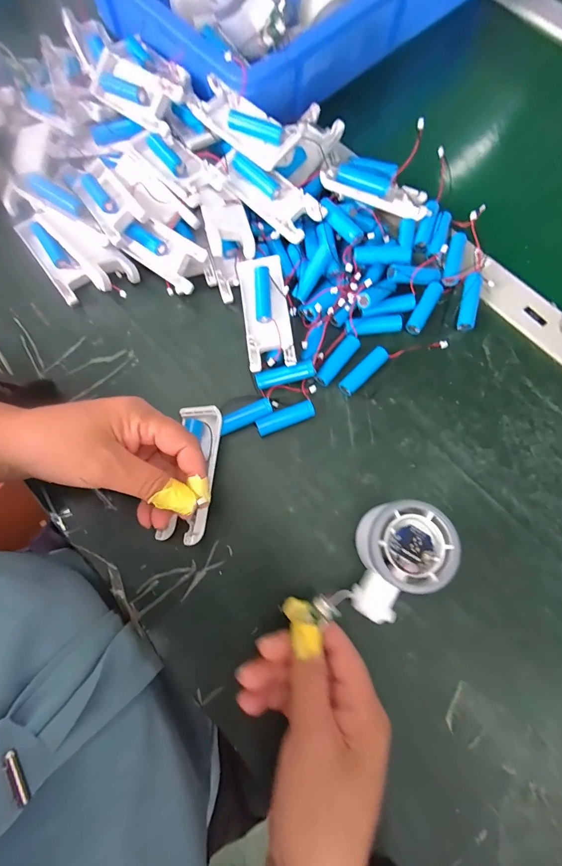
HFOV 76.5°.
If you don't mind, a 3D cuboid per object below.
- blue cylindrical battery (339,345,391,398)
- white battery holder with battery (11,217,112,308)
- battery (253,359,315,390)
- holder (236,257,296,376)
[{"bbox_3d":[0.073,-0.054,0.314,0.052,0.011,0.015,-42,79,-9],"label":"blue cylindrical battery"},{"bbox_3d":[-0.206,-0.164,0.339,0.042,0.027,0.111,-38,78,-8],"label":"white battery holder with battery"},{"bbox_3d":[0.003,-0.050,0.305,0.050,0.015,0.013,-12,76,-2],"label":"battery"},{"bbox_3d":[-0.013,-0.103,0.315,0.040,0.022,0.102,-8,76,-1],"label":"holder"}]

